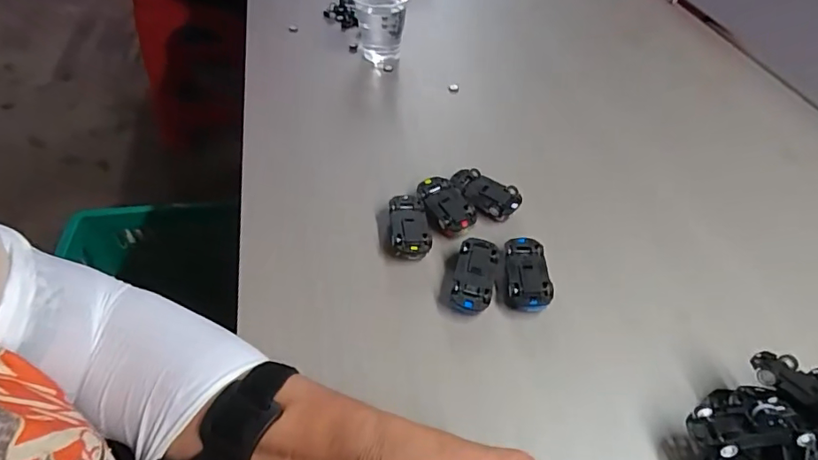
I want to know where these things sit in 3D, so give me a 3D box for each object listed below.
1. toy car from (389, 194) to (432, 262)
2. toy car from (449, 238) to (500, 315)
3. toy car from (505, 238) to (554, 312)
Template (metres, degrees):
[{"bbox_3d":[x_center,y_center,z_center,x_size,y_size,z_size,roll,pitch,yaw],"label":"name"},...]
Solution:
[{"bbox_3d":[0.000,-0.002,0.422,0.031,0.018,0.063,-4,49,-1],"label":"toy car"},{"bbox_3d":[0.050,0.035,0.387,0.030,0.018,0.060,11,50,12],"label":"toy car"},{"bbox_3d":[0.089,0.034,0.388,0.031,0.016,0.060,4,49,5],"label":"toy car"}]

